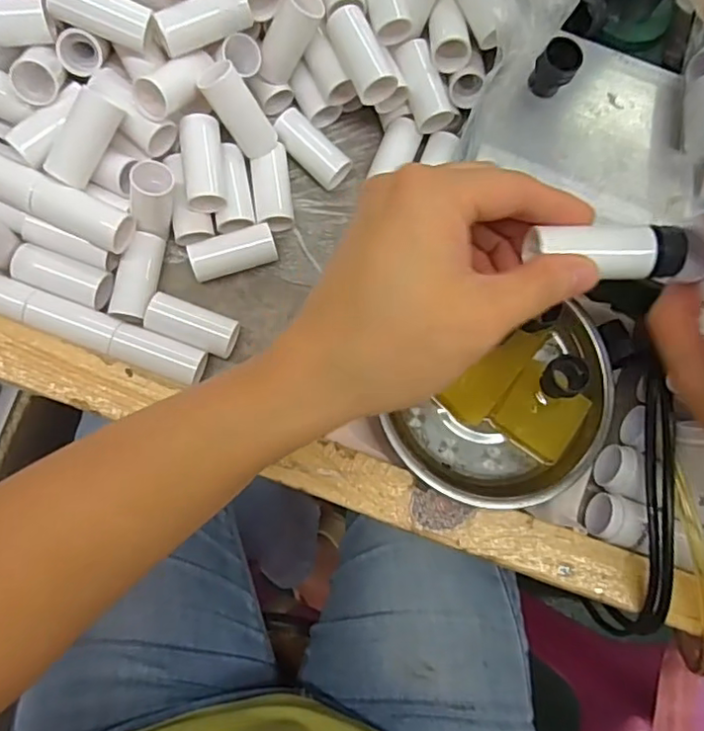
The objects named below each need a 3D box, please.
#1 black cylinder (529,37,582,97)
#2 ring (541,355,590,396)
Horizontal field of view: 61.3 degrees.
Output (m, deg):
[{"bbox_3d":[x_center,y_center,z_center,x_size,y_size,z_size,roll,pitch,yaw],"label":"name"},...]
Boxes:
[{"bbox_3d":[0.105,-0.153,0.307,0.020,0.027,0.016,38,78,0],"label":"black cylinder"},{"bbox_3d":[0.113,0.006,0.316,0.018,0.022,0.021,-9,82,-9],"label":"ring"}]

